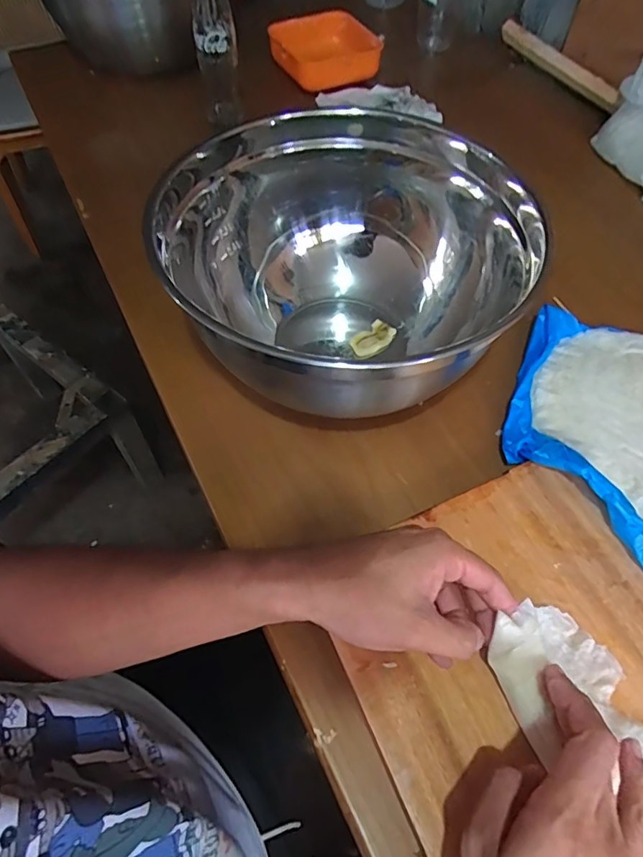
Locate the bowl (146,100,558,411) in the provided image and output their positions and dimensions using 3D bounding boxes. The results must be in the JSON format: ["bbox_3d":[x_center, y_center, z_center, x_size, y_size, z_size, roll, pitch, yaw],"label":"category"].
[{"bbox_3d":[0.028,-0.133,0.460,0.274,0.168,0.300,0,58,1],"label":"bowl"}]

